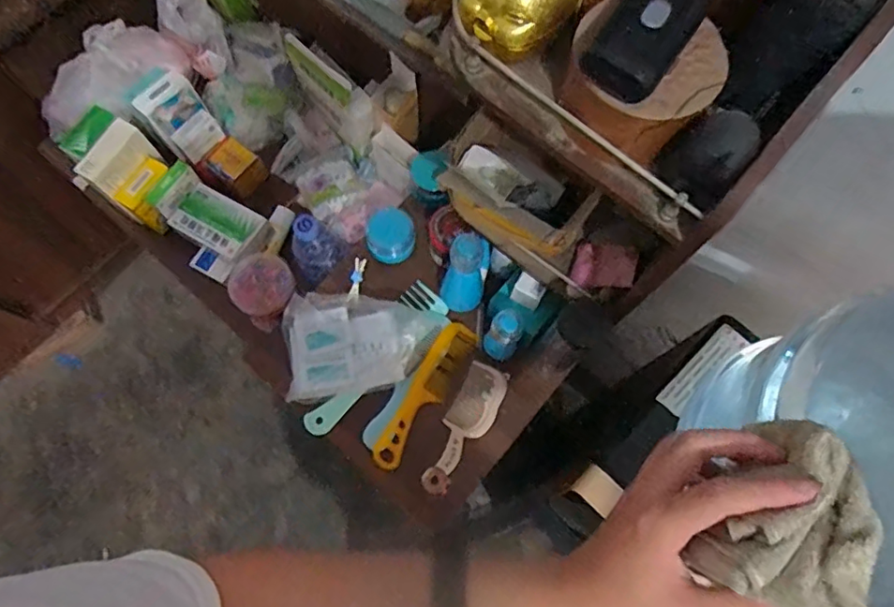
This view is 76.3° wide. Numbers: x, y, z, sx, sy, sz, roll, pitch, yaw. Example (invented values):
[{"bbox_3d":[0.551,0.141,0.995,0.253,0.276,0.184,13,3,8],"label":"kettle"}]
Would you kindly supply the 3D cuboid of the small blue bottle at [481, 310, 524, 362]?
[{"bbox_3d":[0.065,0.043,0.684,0.040,0.113,0.041,0,72,0],"label":"small blue bottle"}]

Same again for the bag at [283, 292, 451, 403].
[{"bbox_3d":[-0.107,0.045,0.727,0.201,0.033,0.133,-8,72,-3],"label":"bag"}]

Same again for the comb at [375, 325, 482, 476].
[{"bbox_3d":[-0.025,0.117,0.724,0.053,0.013,0.202,37,73,-22],"label":"comb"}]

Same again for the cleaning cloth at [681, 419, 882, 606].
[{"bbox_3d":[0.184,0.113,0.296,0.054,0.050,0.091,23,73,7],"label":"cleaning cloth"}]

